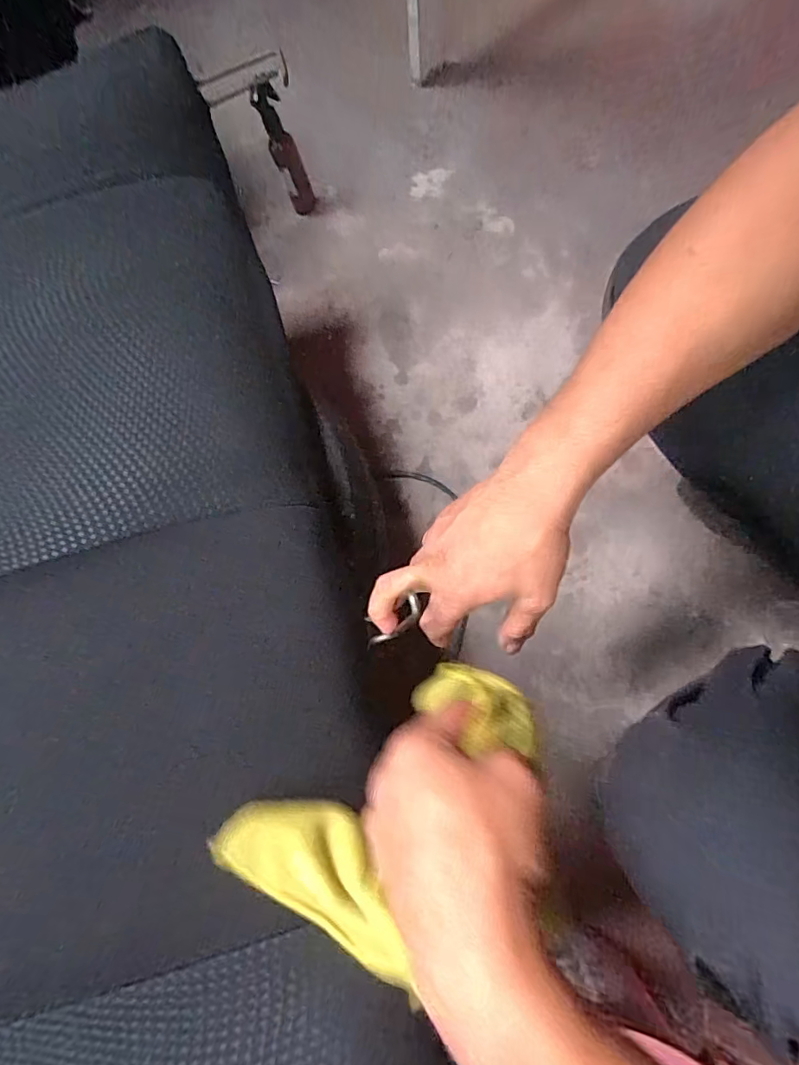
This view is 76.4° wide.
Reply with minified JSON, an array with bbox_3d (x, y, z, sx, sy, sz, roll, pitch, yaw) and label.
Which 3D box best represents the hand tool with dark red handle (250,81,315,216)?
[{"bbox_3d":[-0.155,-0.524,0.691,0.042,0.169,0.036,-11,76,4],"label":"hand tool with dark red handle"}]

